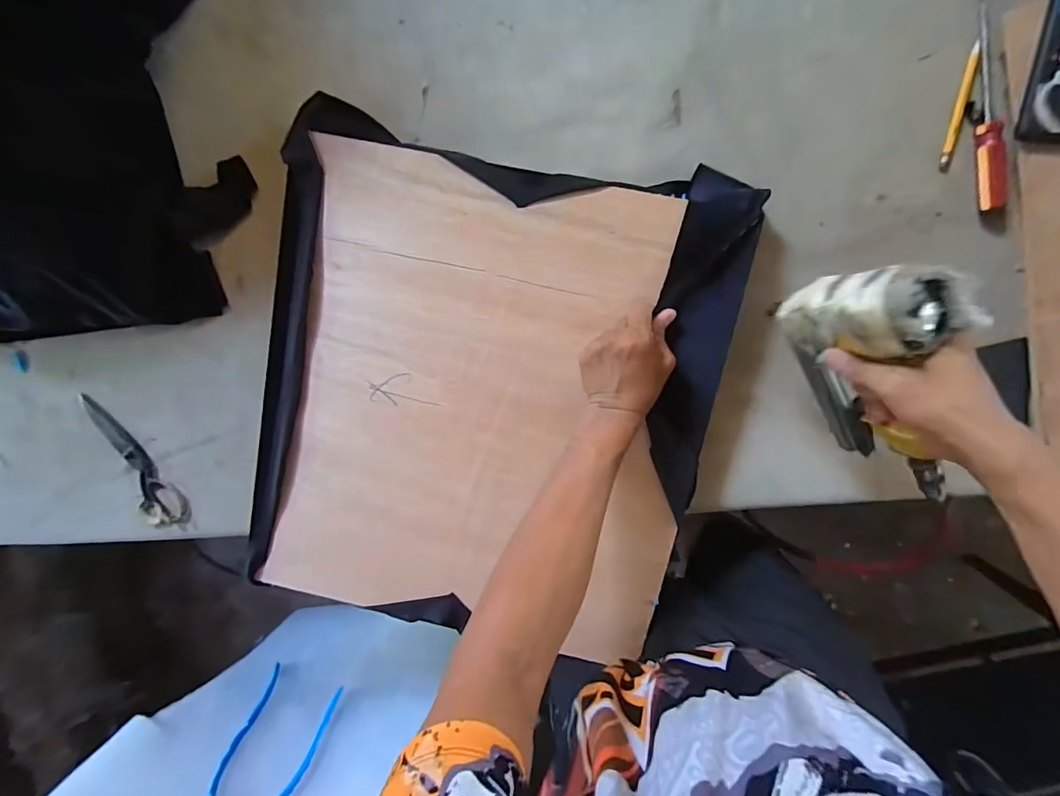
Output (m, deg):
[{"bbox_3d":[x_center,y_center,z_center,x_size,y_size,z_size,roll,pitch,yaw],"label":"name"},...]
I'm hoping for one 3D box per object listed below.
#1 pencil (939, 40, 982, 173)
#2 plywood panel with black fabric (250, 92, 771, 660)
[{"bbox_3d":[0.444,-0.298,0.468,0.011,0.007,0.120,11,100,7],"label":"pencil"},{"bbox_3d":[-0.061,0.010,0.535,0.511,0.051,0.571,13,96,7],"label":"plywood panel with black fabric"}]

